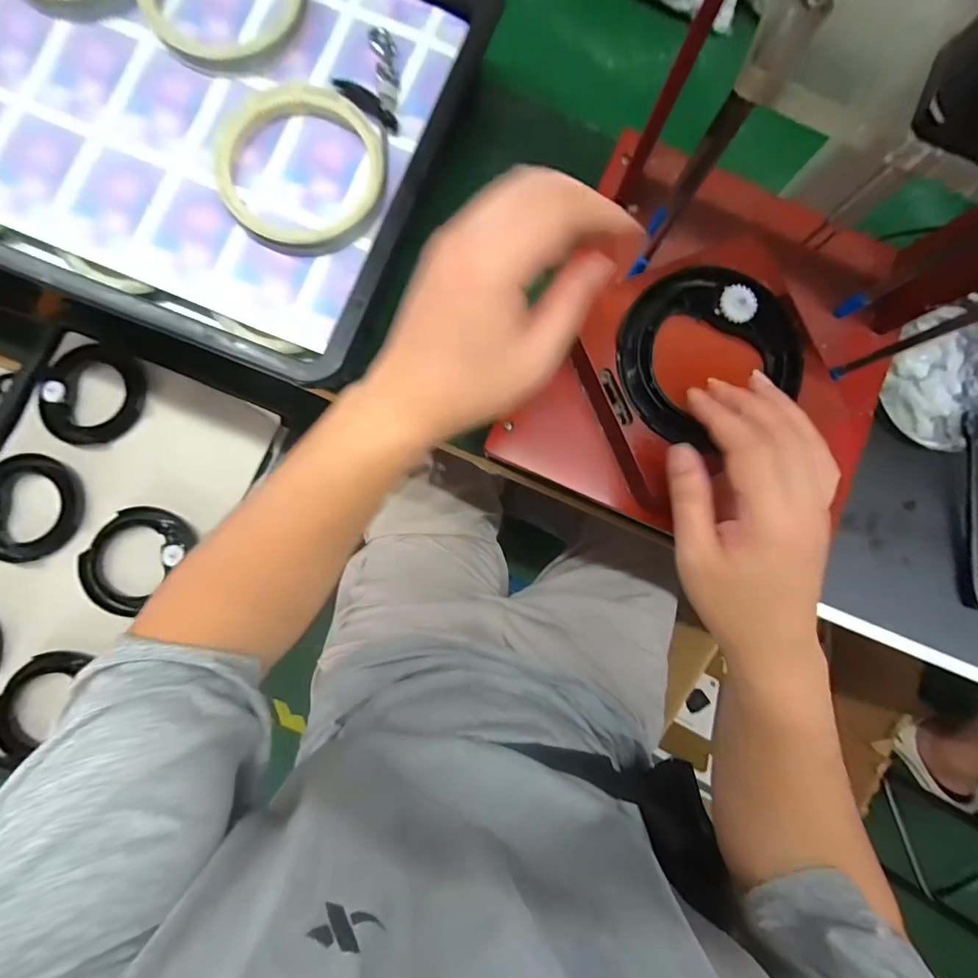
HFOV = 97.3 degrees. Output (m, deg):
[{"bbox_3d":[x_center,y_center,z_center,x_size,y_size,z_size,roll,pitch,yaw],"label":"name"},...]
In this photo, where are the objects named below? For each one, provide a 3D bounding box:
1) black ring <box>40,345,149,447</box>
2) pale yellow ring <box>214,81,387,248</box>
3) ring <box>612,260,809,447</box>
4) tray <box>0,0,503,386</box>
[{"bbox_3d":[-0.520,-0.125,0.564,0.126,0.010,0.131,0,84,-4],"label":"black ring"},{"bbox_3d":[-0.142,-0.245,0.329,0.121,0.027,0.116,-21,86,-6],"label":"pale yellow ring"},{"bbox_3d":[0.158,-0.101,0.310,0.132,0.022,0.117,-37,88,-6],"label":"ring"},{"bbox_3d":[-0.302,-0.336,0.326,0.559,0.045,0.370,22,83,-2],"label":"tray"}]

